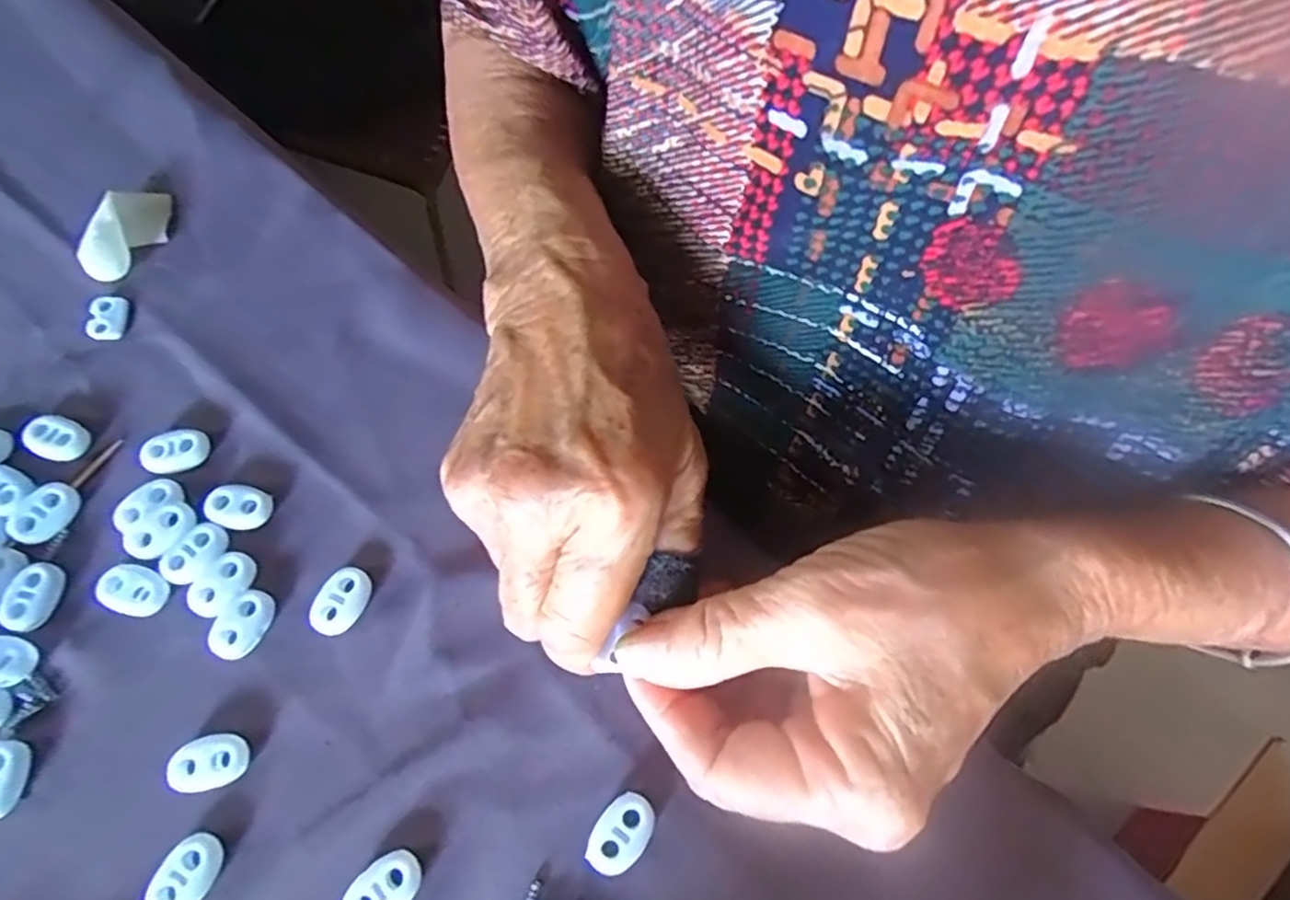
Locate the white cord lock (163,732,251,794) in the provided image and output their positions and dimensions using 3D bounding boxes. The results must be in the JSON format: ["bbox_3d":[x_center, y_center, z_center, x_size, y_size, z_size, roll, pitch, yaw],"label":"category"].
[{"bbox_3d":[-0.134,0.096,0.212,0.022,0.005,0.015,-7,66,-5],"label":"white cord lock"}]

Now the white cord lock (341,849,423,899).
[{"bbox_3d":[-0.076,0.127,0.199,0.016,0.004,0.023,41,71,16],"label":"white cord lock"}]

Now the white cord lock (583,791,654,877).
[{"bbox_3d":[-0.007,0.114,0.206,0.015,0.005,0.023,37,70,14],"label":"white cord lock"}]

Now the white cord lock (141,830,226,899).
[{"bbox_3d":[-0.133,0.124,0.200,0.015,0.005,0.023,32,69,13],"label":"white cord lock"}]

